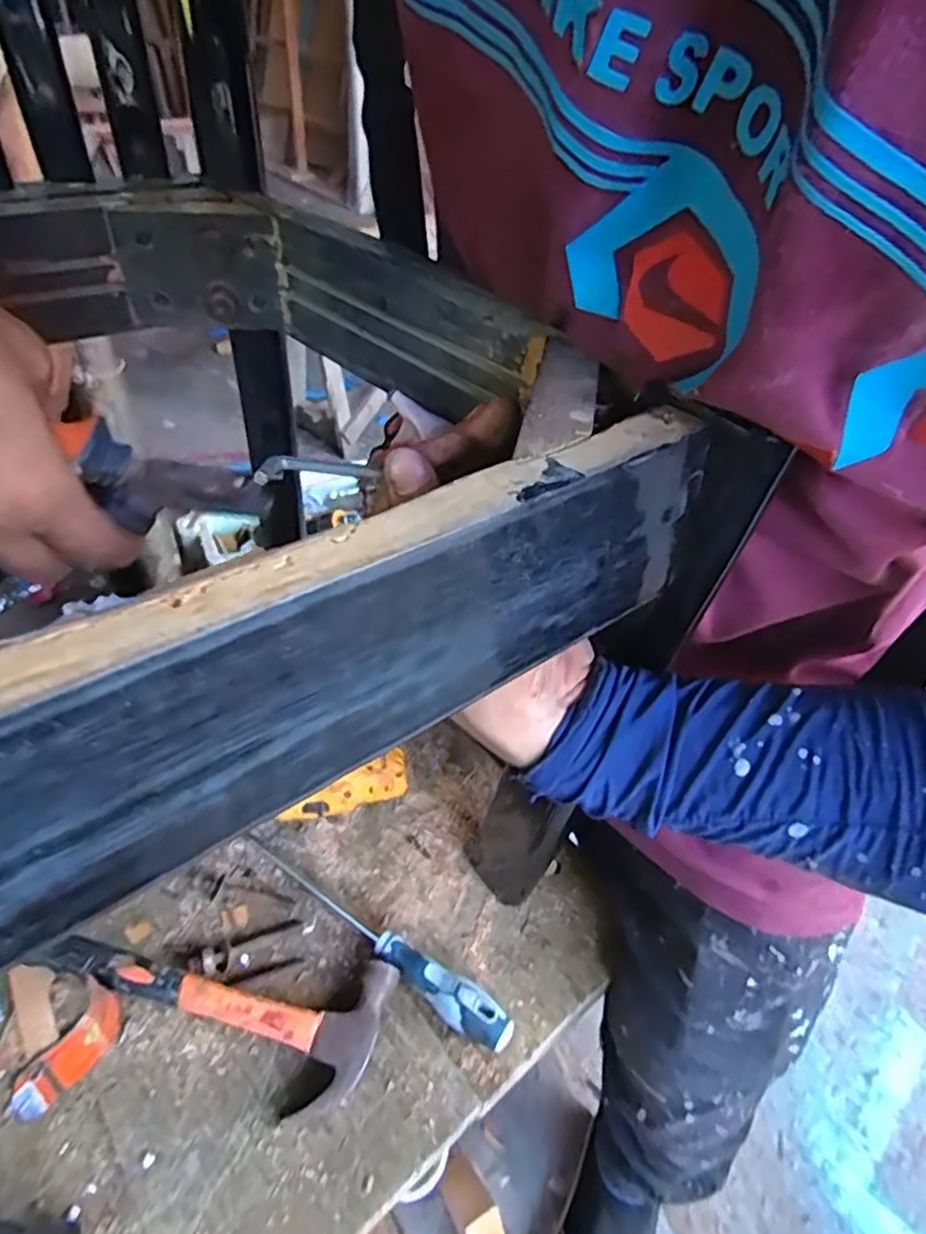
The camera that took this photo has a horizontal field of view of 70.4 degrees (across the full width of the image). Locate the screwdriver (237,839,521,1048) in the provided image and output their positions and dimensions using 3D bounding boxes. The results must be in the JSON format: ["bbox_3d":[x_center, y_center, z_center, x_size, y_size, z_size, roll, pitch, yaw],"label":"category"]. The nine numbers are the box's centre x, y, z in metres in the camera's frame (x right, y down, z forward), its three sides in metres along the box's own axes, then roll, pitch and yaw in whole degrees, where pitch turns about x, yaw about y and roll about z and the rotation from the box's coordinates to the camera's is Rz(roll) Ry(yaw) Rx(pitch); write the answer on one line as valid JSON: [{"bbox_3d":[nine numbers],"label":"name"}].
[{"bbox_3d":[-0.060,0.239,0.485,0.220,0.032,0.027,28,49,23],"label":"screwdriver"}]

